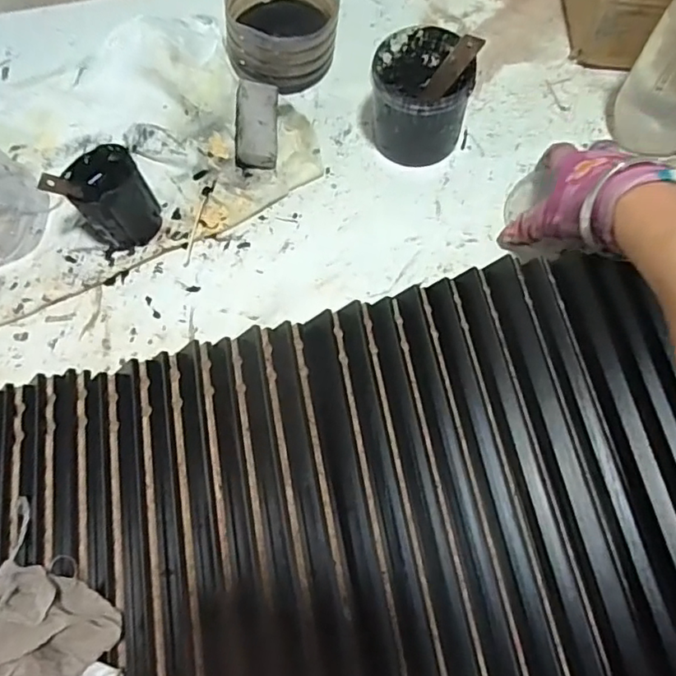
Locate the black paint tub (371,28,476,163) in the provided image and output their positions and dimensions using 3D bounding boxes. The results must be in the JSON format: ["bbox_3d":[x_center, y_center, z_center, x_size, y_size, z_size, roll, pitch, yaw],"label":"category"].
[{"bbox_3d":[0.069,-0.200,0.462,0.073,0.077,0.081,7,69,5],"label":"black paint tub"}]

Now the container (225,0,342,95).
[{"bbox_3d":[-0.050,-0.290,0.503,0.100,0.069,0.113,-3,69,1],"label":"container"}]

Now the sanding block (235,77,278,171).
[{"bbox_3d":[-0.069,-0.184,0.465,0.033,0.021,0.075,1,82,2],"label":"sanding block"}]

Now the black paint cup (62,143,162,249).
[{"bbox_3d":[-0.177,-0.112,0.434,0.054,0.067,0.057,-1,69,2],"label":"black paint cup"}]

